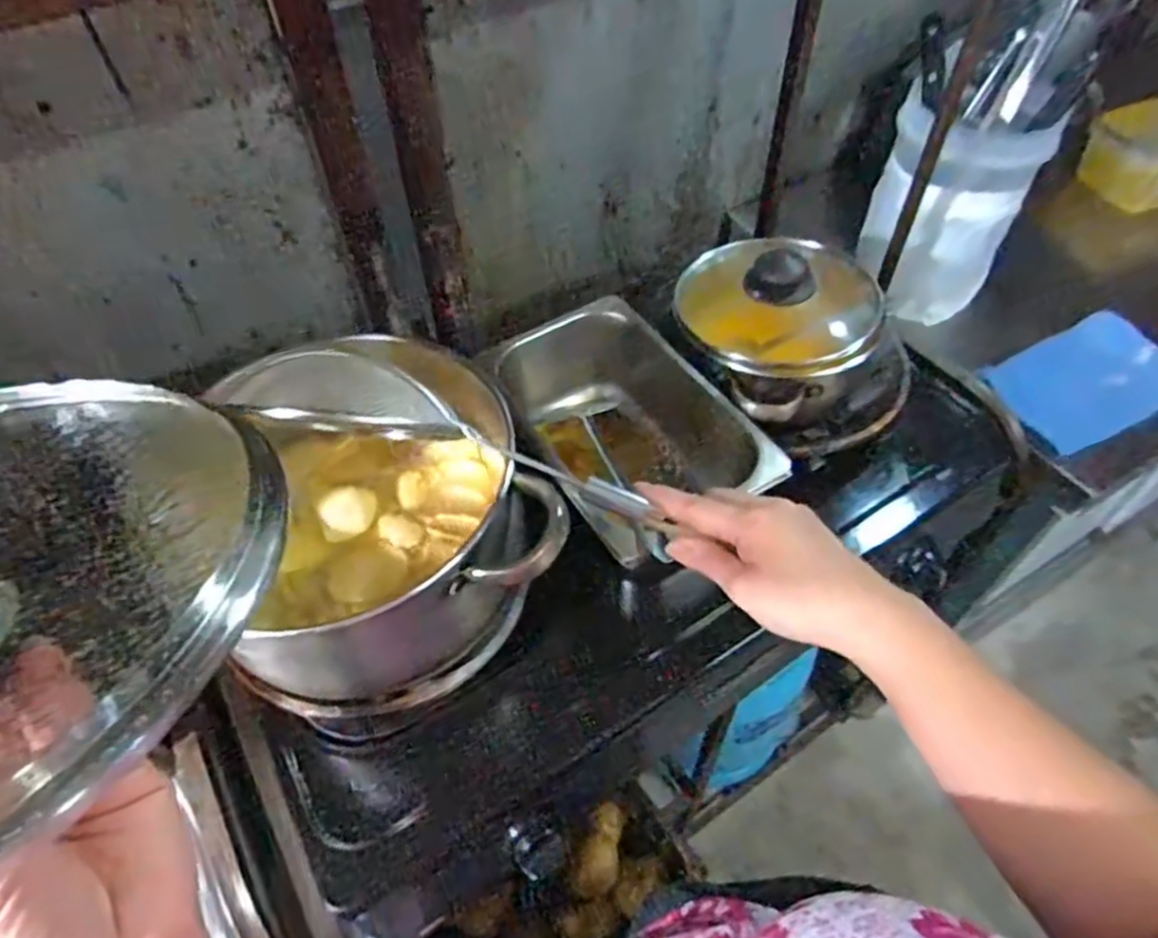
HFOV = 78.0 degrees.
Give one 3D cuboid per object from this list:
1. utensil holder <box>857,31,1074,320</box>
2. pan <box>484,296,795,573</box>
[{"bbox_3d":[0.438,-0.302,0.836,0.168,0.205,0.191,11,54,8],"label":"utensil holder"},{"bbox_3d":[0.034,-0.034,0.665,0.165,0.125,0.298,-24,56,-17],"label":"pan"}]

